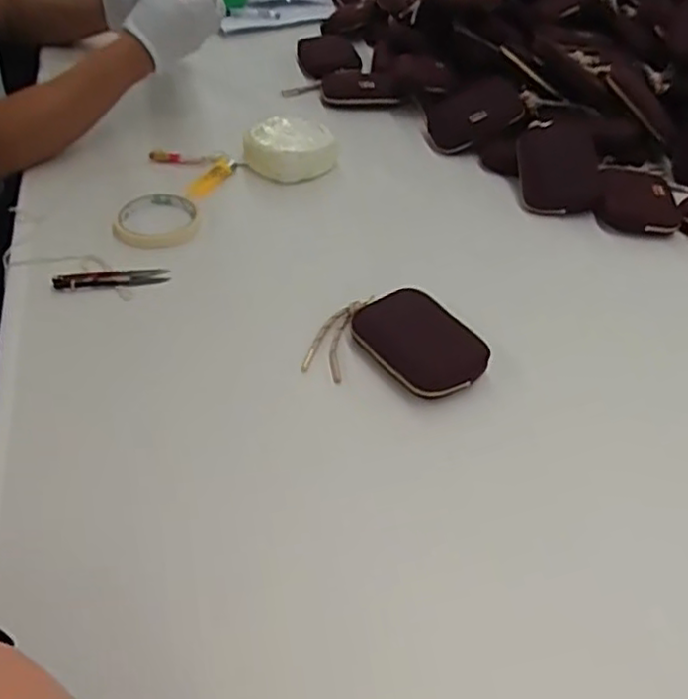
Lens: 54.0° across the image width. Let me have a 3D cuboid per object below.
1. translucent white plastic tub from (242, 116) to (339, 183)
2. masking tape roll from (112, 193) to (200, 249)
[{"bbox_3d":[-0.063,-0.244,0.817,0.109,0.041,0.087,3,44,0],"label":"translucent white plastic tub"},{"bbox_3d":[-0.195,-0.136,0.702,0.087,0.016,0.083,0,44,-4],"label":"masking tape roll"}]

